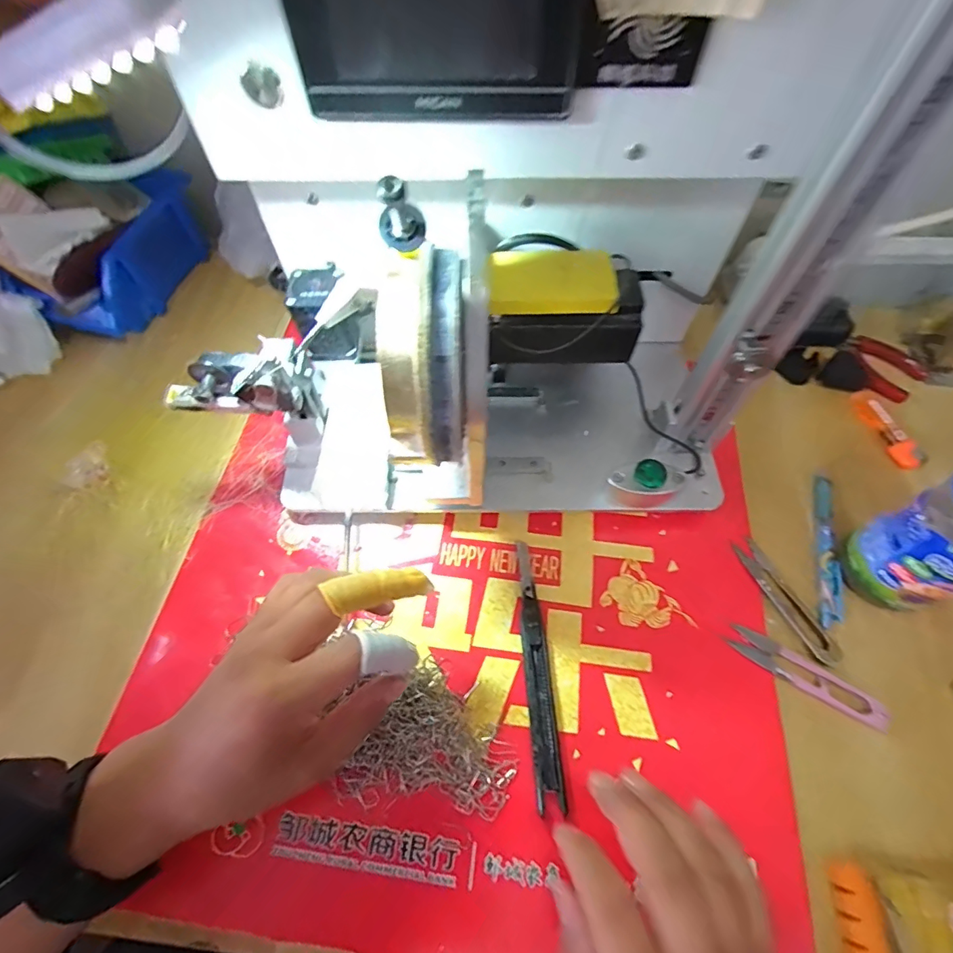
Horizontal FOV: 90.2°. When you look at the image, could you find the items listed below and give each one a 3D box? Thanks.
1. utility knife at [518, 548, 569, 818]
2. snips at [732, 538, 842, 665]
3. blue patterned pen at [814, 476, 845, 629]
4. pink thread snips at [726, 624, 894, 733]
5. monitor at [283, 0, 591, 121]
[{"bbox_3d":[0.040,0.128,0.330,0.018,0.014,0.170,-4,60,-2],"label":"utility knife"},{"bbox_3d":[0.231,0.090,0.353,0.020,0.010,0.096,-21,62,-12],"label":"snips"},{"bbox_3d":[0.275,0.055,0.373,0.016,0.010,0.125,14,61,8],"label":"blue patterned pen"},{"bbox_3d":[0.230,0.138,0.328,0.103,0.011,0.023,30,64,16],"label":"pink thread snips"},{"bbox_3d":[-0.017,-0.207,0.214,0.133,0.084,0.017,-2,60,-1],"label":"monitor"}]

